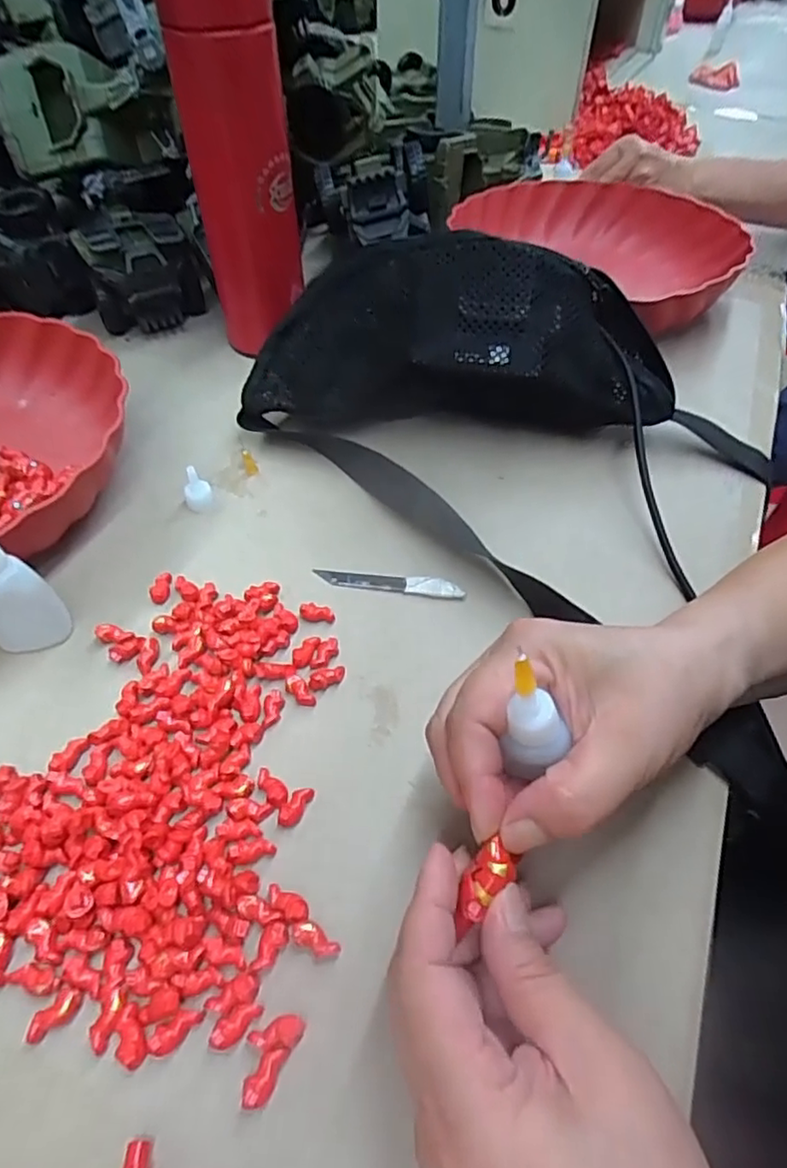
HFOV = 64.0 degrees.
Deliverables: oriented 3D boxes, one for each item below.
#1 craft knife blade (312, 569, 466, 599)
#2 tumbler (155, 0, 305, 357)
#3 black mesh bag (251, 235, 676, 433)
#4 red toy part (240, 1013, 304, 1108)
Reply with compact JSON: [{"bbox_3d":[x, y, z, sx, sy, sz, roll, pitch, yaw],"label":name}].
[{"bbox_3d":[-0.003,-0.002,0.342,0.080,0.006,0.010,8,51,5],"label":"craft knife blade"},{"bbox_3d":[-0.102,-0.267,0.428,0.065,0.229,0.059,-9,51,-9],"label":"tumbler"},{"bbox_3d":[0.040,-0.137,0.386,0.265,0.111,0.063,2,50,1],"label":"black mesh bag"},{"bbox_3d":[-0.042,0.157,0.209,0.015,0.005,0.027,24,54,17],"label":"red toy part"}]

